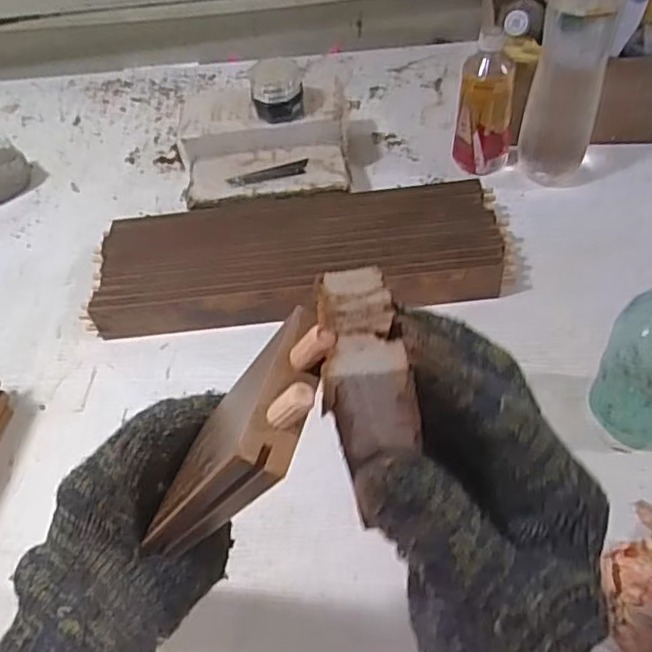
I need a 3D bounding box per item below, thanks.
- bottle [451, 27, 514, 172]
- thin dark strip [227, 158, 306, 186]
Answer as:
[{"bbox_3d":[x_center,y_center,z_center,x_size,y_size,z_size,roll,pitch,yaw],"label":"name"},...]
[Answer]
[{"bbox_3d":[0.207,-0.281,0.818,0.060,0.179,0.062,-26,53,-15],"label":"bottle"},{"bbox_3d":[-0.074,-0.196,0.810,0.104,0.006,0.032,-13,50,-4],"label":"thin dark strip"}]

